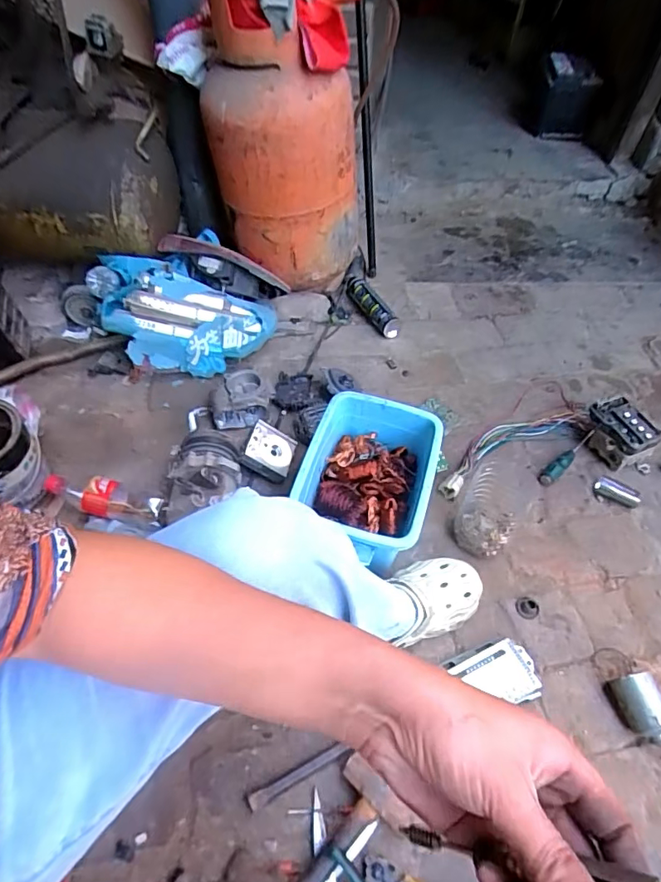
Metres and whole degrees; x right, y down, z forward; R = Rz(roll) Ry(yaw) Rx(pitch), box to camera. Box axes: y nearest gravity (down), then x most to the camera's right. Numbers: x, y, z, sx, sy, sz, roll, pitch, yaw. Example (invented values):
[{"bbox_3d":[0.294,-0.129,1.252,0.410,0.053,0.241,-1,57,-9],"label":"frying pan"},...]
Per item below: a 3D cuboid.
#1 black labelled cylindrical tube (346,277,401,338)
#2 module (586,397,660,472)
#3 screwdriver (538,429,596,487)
[{"bbox_3d":[0.096,-0.344,1.271,0.063,0.049,0.238,-29,57,-22],"label":"black labelled cylindrical tube"},{"bbox_3d":[0.563,-0.017,0.983,0.087,0.093,0.118,-15,53,-13],"label":"module"},{"bbox_3d":[0.467,0.028,0.992,0.176,0.022,0.027,-36,61,-27],"label":"screwdriver"}]

